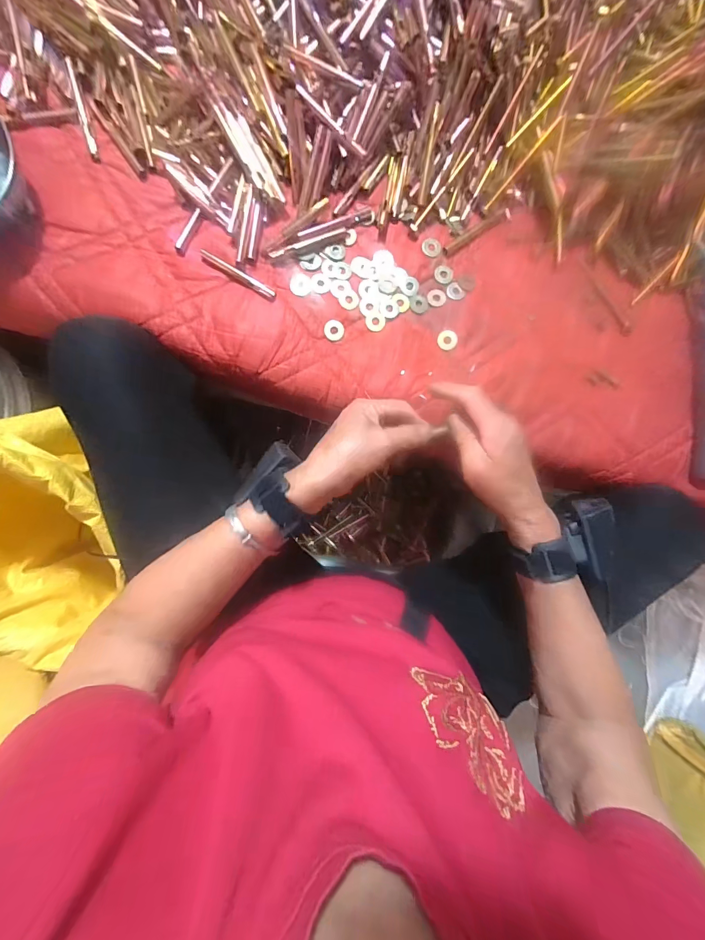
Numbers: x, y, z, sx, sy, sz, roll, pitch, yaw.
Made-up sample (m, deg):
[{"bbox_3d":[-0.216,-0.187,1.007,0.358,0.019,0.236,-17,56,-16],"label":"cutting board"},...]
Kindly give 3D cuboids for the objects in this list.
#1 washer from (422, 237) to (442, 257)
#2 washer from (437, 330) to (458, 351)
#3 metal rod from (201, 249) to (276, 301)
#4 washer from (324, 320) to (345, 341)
[{"bbox_3d":[0.093,-0.260,0.431,0.022,0.004,0.021,16,86,-3],"label":"washer"},{"bbox_3d":[0.108,-0.148,0.422,0.022,0.004,0.024,0,87,-4],"label":"washer"},{"bbox_3d":[-0.124,-0.212,0.400,0.093,0.006,0.011,31,85,-2],"label":"metal rod"},{"bbox_3d":[-0.021,-0.156,0.412,0.022,0.004,0.022,6,87,-4],"label":"washer"}]

